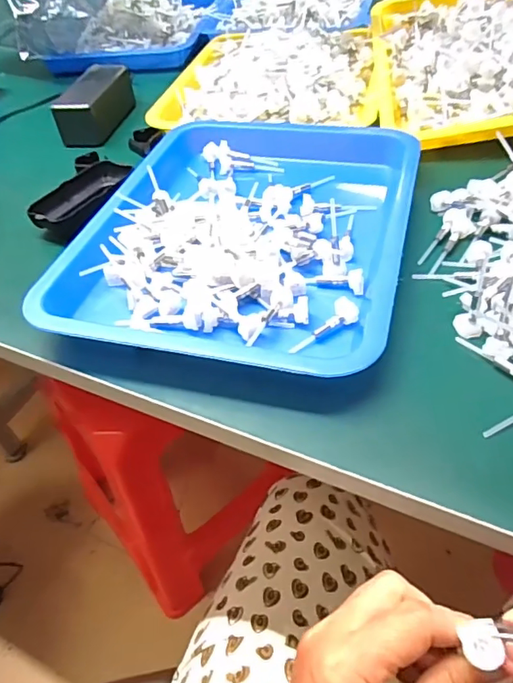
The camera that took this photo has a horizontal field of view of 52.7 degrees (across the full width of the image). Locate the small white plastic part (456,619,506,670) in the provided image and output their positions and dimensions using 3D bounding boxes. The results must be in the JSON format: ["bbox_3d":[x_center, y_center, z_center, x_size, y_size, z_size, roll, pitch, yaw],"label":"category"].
[{"bbox_3d":[0.098,0.131,0.225,0.014,0.004,0.019,-2,47,5],"label":"small white plastic part"}]

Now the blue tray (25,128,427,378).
[{"bbox_3d":[-0.005,-0.107,0.449,0.259,0.032,0.332,8,48,14],"label":"blue tray"}]

